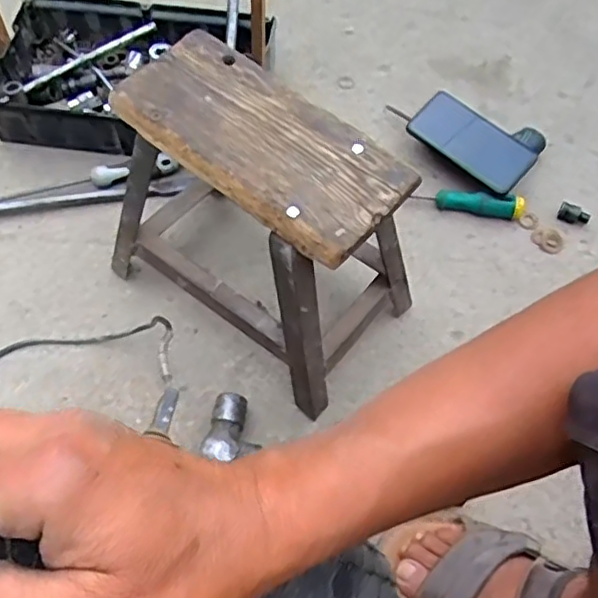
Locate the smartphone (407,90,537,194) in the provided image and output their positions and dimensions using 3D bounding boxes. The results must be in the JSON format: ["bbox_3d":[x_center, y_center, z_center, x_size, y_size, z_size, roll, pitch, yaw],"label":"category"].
[{"bbox_3d":[0.209,-0.192,0.764,0.147,0.015,0.062,38,99,12],"label":"smartphone"}]

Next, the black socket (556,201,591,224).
[{"bbox_3d":[0.347,-0.105,0.797,0.038,0.023,0.017,23,61,10],"label":"black socket"}]

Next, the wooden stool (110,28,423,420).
[{"bbox_3d":[-0.039,-0.070,0.613,0.272,0.254,0.157,36,64,16],"label":"wooden stool"}]

